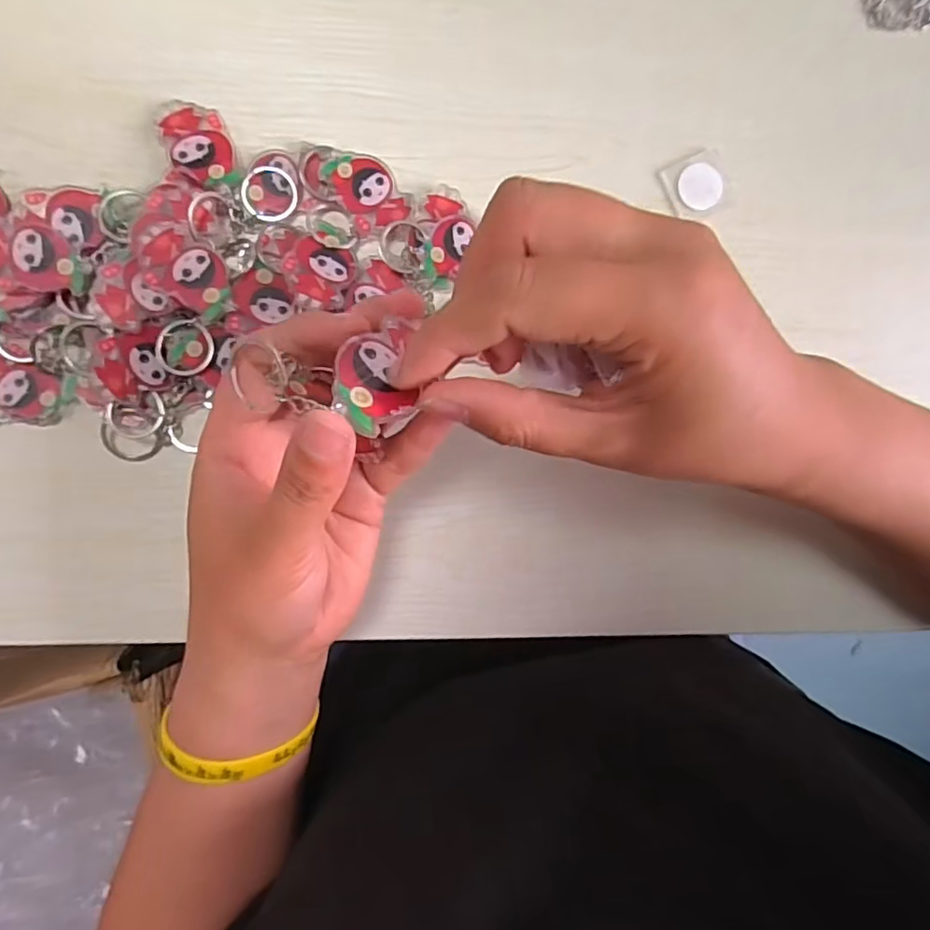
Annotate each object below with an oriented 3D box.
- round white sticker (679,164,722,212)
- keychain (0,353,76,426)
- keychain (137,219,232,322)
[{"bbox_3d":[0.118,-0.140,0.295,0.021,0.005,0.022,0,92,-5],"label":"round white sticker"},{"bbox_3d":[-0.207,-0.030,0.266,0.048,0.004,0.036,20,90,-6],"label":"keychain"},{"bbox_3d":[-0.122,-0.085,0.253,0.046,0.006,0.027,41,88,-6],"label":"keychain"}]

